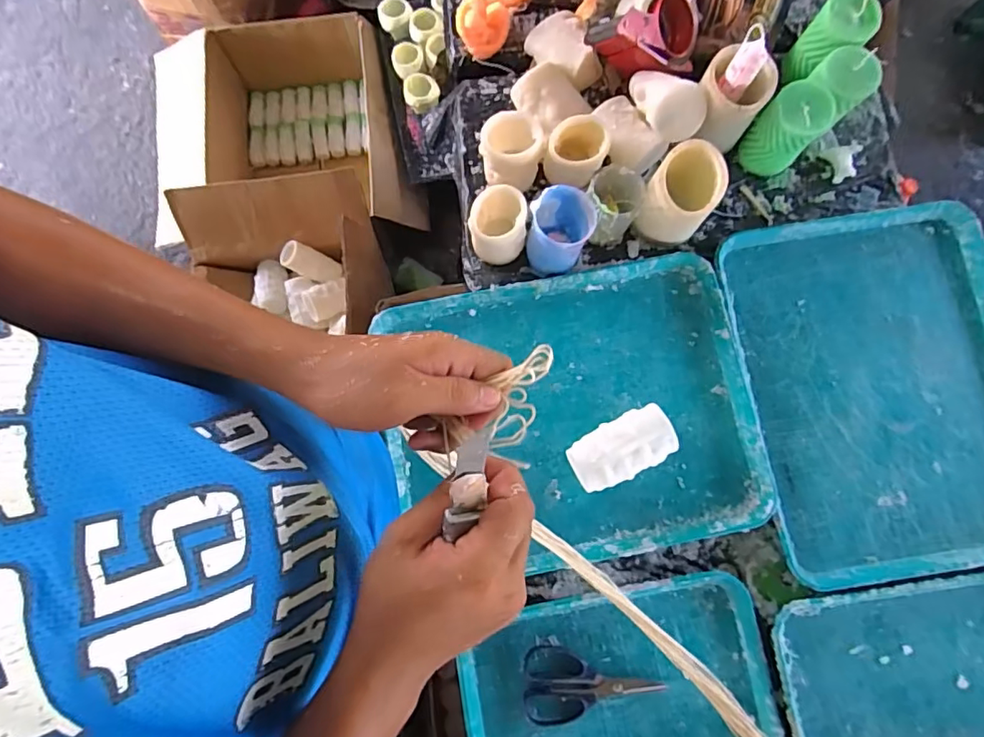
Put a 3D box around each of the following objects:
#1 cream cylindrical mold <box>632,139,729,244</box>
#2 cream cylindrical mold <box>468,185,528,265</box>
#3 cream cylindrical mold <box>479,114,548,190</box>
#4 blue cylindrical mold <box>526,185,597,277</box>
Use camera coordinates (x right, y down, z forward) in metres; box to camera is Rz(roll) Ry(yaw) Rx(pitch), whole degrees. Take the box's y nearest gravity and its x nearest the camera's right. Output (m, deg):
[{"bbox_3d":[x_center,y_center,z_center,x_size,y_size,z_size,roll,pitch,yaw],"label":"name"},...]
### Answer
[{"bbox_3d":[0.225,-0.205,0.668,0.082,0.112,0.099,27,81,5],"label":"cream cylindrical mold"},{"bbox_3d":[0.007,-0.173,0.669,0.067,0.083,0.067,0,79,0],"label":"cream cylindrical mold"},{"bbox_3d":[0.024,-0.266,0.678,0.075,0.076,0.079,3,80,1],"label":"cream cylindrical mold"},{"bbox_3d":[0.082,-0.164,0.665,0.075,0.093,0.076,0,79,0],"label":"blue cylindrical mold"}]

